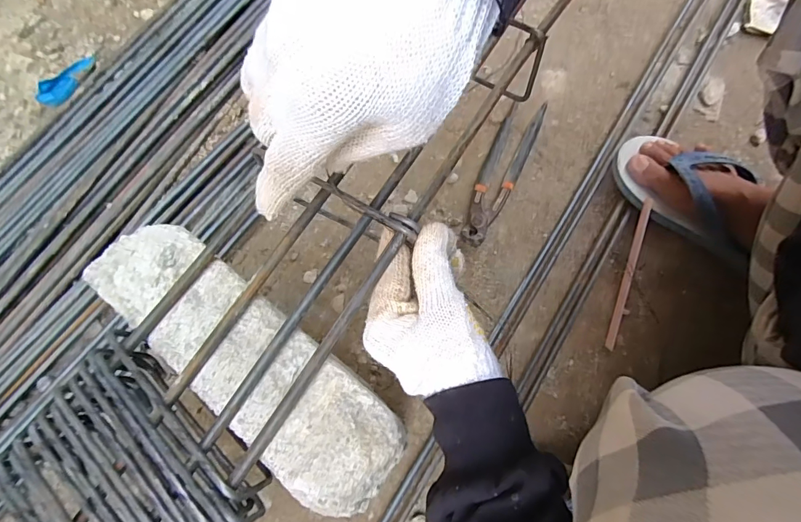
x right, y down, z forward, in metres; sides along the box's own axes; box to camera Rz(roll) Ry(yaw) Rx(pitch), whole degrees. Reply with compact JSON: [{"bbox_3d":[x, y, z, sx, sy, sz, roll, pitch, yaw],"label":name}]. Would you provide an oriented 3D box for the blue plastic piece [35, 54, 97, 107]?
[{"bbox_3d":[-0.485,-0.261,0.611,0.057,0.013,0.108,7,58,5],"label":"blue plastic piece"}]

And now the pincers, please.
[{"bbox_3d":[0.126,-0.114,0.539,0.047,0.028,0.200,24,73,10],"label":"pincers"}]

